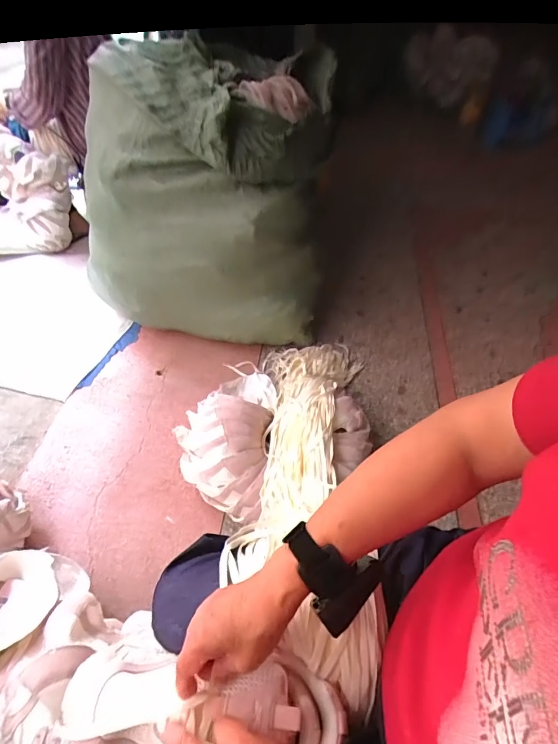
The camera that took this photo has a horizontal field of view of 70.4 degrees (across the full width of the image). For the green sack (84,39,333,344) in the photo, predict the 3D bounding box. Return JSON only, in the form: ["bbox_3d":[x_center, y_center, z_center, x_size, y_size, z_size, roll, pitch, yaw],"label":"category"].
[{"bbox_3d":[-0.185,-0.475,1.100,0.634,0.602,0.479,9,50,5],"label":"green sack"}]

